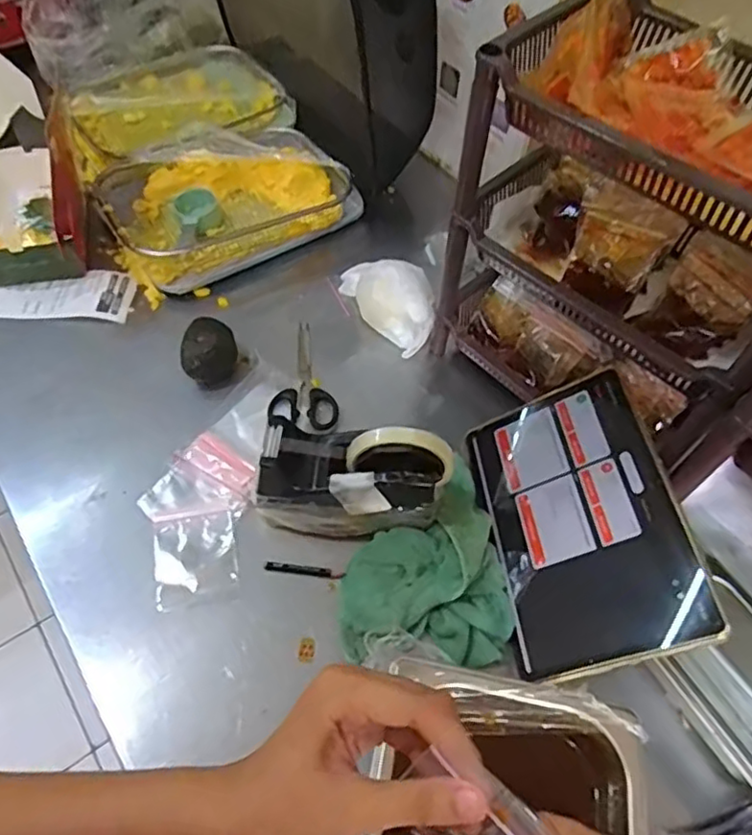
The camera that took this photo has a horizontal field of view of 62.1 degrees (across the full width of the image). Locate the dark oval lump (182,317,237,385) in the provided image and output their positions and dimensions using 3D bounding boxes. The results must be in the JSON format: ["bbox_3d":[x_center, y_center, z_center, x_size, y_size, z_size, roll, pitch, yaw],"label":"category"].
[{"bbox_3d":[-0.176,-0.074,0.673,0.050,0.046,0.067,6,56,0],"label":"dark oval lump"}]

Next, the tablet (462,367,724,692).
[{"bbox_3d":[0.176,0.087,0.551,0.160,0.012,0.254,-26,51,24],"label":"tablet"}]

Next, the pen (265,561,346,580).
[{"bbox_3d":[-0.064,0.139,0.570,0.072,0.005,0.009,5,59,5],"label":"pen"}]

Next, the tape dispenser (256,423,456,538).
[{"bbox_3d":[-0.020,0.058,0.546,0.159,0.115,0.059,7,56,1],"label":"tape dispenser"}]

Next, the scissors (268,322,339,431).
[{"bbox_3d":[-0.078,-0.050,0.695,0.070,0.019,0.141,1,56,-3],"label":"scissors"}]

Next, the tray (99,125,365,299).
[{"bbox_3d":[-0.197,-0.300,0.806,0.291,0.047,0.226,-31,63,-16],"label":"tray"}]

